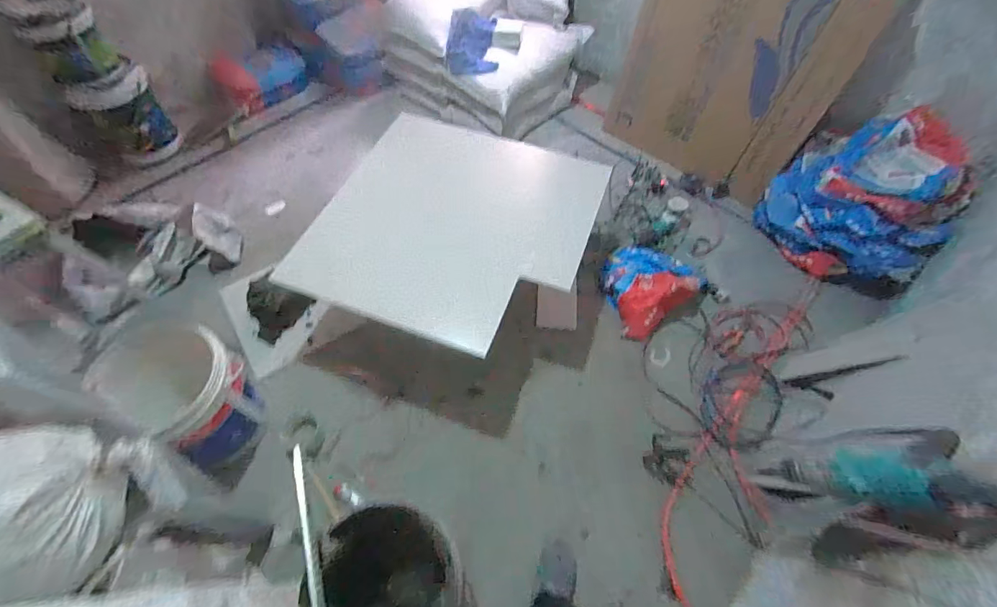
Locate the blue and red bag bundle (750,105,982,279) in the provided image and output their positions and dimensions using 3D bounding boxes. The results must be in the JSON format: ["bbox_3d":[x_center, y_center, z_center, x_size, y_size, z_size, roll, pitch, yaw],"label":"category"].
[{"bbox_3d":[1.082,-0.310,1.300,0.444,0.382,0.307,39,65,21],"label":"blue and red bag bundle"}]

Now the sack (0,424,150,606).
[{"bbox_3d":[-0.664,0.306,0.604,0.138,0.193,0.264,2,58,0],"label":"sack"}]

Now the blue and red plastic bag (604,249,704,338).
[{"bbox_3d":[0.458,-0.074,1.367,0.301,0.110,0.273,-34,65,-20],"label":"blue and red plastic bag"}]

